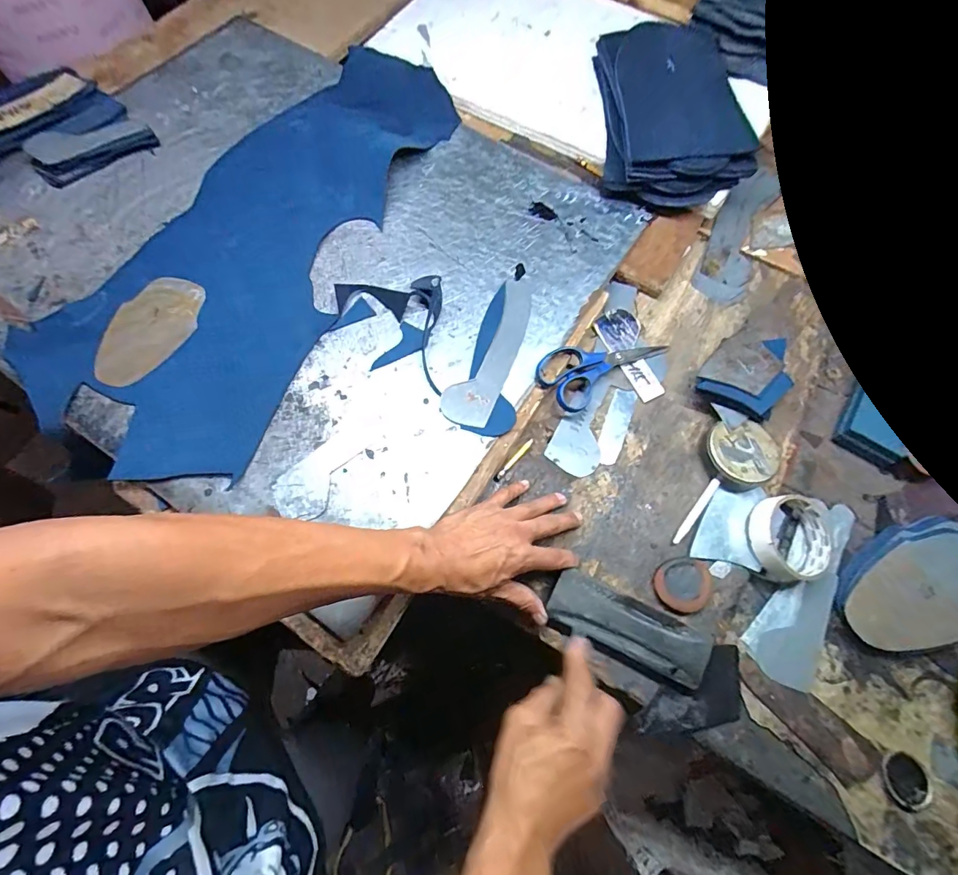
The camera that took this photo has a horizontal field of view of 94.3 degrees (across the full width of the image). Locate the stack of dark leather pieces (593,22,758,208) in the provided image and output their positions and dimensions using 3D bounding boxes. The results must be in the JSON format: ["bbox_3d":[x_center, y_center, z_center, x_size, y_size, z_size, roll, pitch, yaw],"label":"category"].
[{"bbox_3d":[0.256,-0.433,0.611,0.173,0.082,0.264,3,68,-1],"label":"stack of dark leather pieces"}]

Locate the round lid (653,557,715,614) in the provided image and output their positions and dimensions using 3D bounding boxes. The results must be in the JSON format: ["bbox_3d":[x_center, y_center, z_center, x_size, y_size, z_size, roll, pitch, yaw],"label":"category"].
[{"bbox_3d":[0.205,0.147,0.441,0.060,0.010,0.051,-16,70,-9],"label":"round lid"}]

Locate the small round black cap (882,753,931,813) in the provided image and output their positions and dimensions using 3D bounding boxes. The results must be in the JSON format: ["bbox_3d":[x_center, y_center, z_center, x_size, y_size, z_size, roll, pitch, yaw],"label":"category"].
[{"bbox_3d":[0.389,0.312,0.404,0.041,0.007,0.039,-1,71,4],"label":"small round black cap"}]

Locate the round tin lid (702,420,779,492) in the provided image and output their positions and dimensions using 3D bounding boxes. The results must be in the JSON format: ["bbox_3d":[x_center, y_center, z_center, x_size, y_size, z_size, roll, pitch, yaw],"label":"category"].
[{"bbox_3d":[0.284,0.017,0.487,0.074,0.026,0.071,1,68,-2],"label":"round tin lid"}]

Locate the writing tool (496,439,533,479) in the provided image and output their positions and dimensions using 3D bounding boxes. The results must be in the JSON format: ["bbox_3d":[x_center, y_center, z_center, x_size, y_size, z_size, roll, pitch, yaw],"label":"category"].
[{"bbox_3d":[0.040,0.023,0.486,0.005,0.005,0.060,39,72,12],"label":"writing tool"}]

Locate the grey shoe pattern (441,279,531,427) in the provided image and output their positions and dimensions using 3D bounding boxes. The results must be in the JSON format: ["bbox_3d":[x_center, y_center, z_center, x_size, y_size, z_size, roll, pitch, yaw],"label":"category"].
[{"bbox_3d":[0.015,-0.104,0.511,0.054,0.005,0.204,19,69,5],"label":"grey shoe pattern"}]

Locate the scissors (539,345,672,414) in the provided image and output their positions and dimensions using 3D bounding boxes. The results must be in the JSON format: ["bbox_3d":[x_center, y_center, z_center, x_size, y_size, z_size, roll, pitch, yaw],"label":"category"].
[{"bbox_3d":[0.144,-0.092,0.522,0.168,0.011,0.071,-32,100,-14],"label":"scissors"}]

